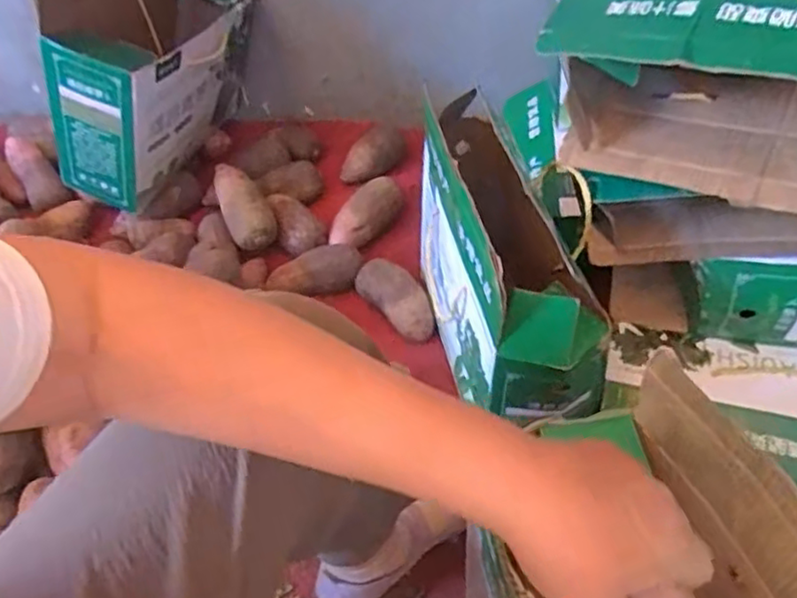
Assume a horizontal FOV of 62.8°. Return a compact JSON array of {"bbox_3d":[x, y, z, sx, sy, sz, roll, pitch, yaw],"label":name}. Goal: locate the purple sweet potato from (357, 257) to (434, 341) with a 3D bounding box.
[{"bbox_3d":[-0.002,0.002,0.984,0.075,0.061,0.159,-29,52,-18],"label":"purple sweet potato"}]

